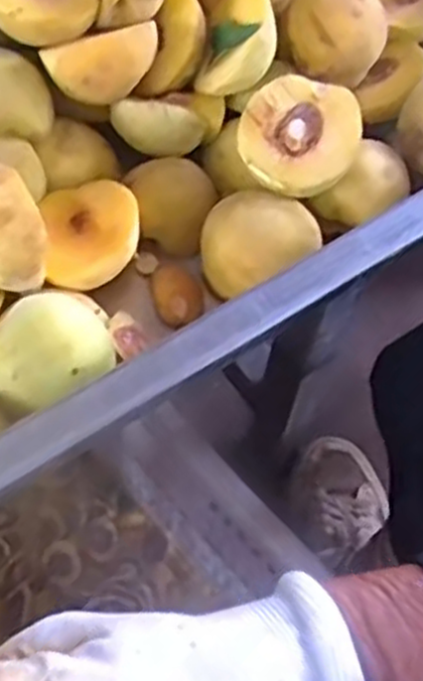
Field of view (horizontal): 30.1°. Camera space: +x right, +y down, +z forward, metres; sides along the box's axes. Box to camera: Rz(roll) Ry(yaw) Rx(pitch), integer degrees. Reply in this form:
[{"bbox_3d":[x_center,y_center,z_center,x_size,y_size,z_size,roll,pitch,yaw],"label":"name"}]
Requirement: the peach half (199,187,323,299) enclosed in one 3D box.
[{"bbox_3d":[0.023,-0.055,0.424,0.056,0.034,0.051,2,60,-3],"label":"peach half"}]

